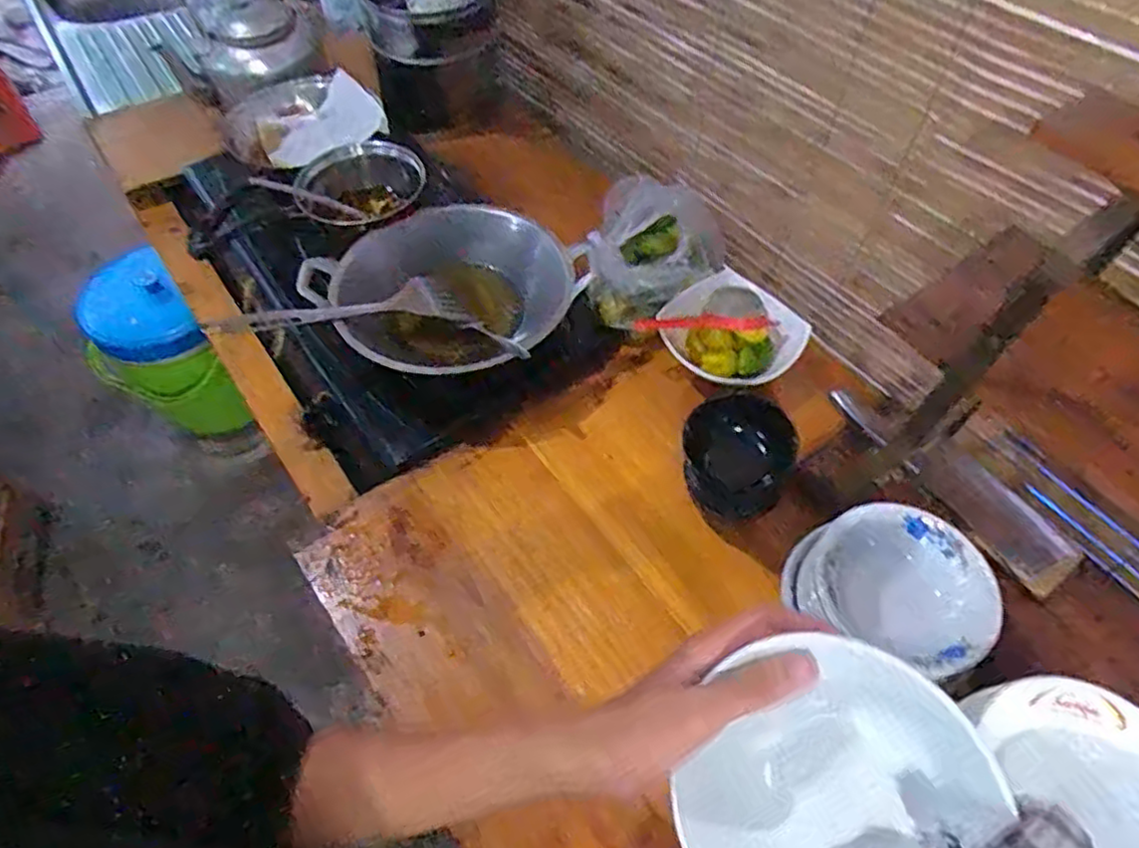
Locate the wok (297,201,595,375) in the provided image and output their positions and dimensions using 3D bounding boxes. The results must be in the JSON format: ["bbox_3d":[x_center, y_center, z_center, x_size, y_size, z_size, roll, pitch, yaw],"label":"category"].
[{"bbox_3d":[-0.148,-0.161,0.872,0.289,0.096,0.259,-38,64,-23],"label":"wok"}]

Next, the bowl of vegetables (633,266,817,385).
[{"bbox_3d":[0.205,-0.120,0.890,0.151,0.050,0.174,-38,64,-24],"label":"bowl of vegetables"}]

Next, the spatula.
[{"bbox_3d":[-0.270,-0.140,0.837,0.291,0.052,0.062,-10,57,-8],"label":"spatula"}]

